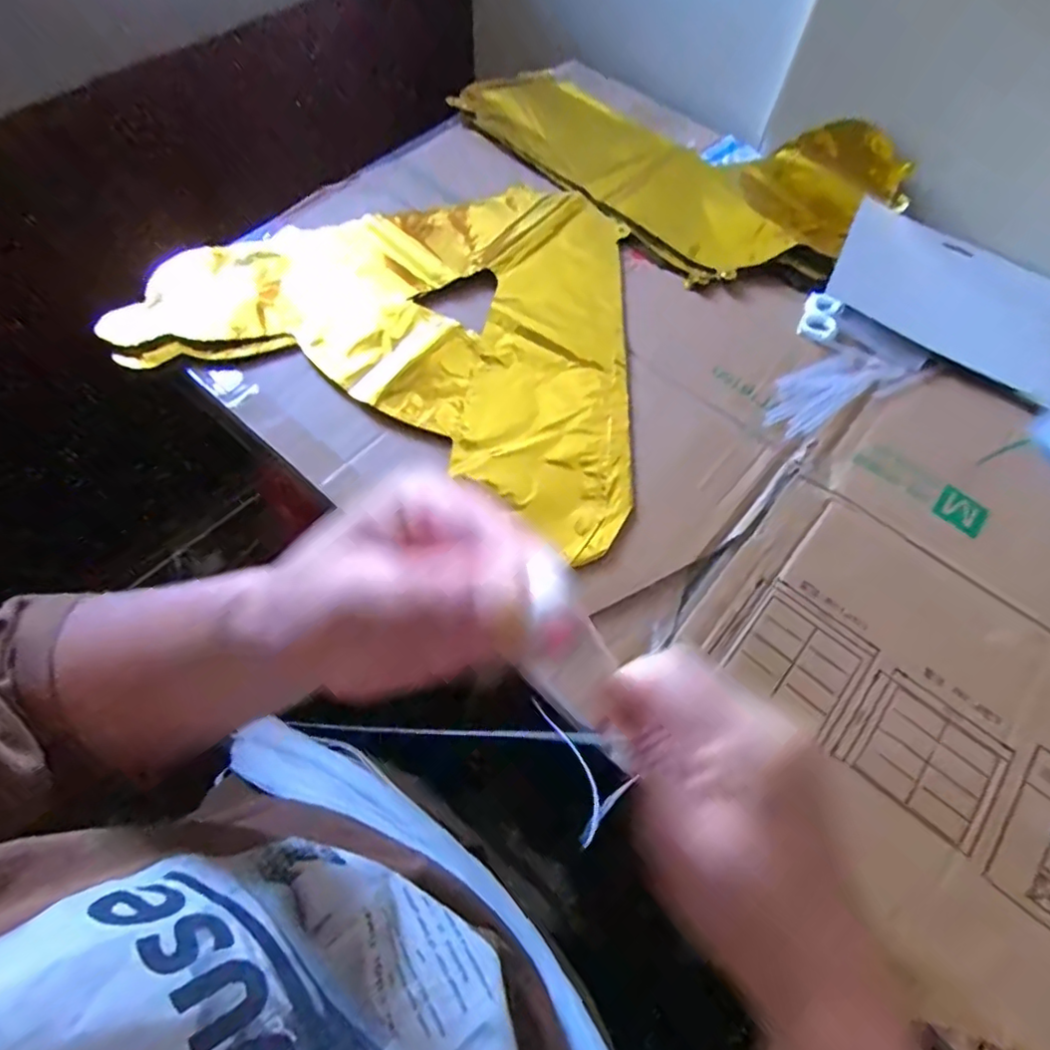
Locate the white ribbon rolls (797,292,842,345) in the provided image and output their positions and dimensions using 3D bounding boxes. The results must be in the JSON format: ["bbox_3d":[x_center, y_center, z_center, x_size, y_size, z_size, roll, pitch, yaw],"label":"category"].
[{"bbox_3d":[0.246,-0.173,0.502,0.029,0.007,0.047,22,64,8],"label":"white ribbon rolls"}]

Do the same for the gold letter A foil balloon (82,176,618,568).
[{"bbox_3d":[-0.076,-0.180,0.482,0.392,0.013,0.313,22,64,8],"label":"gold letter A foil balloon"}]

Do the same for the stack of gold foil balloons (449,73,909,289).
[{"bbox_3d":[0.143,-0.369,0.577,0.233,0.034,0.386,-40,72,-21],"label":"stack of gold foil balloons"}]

